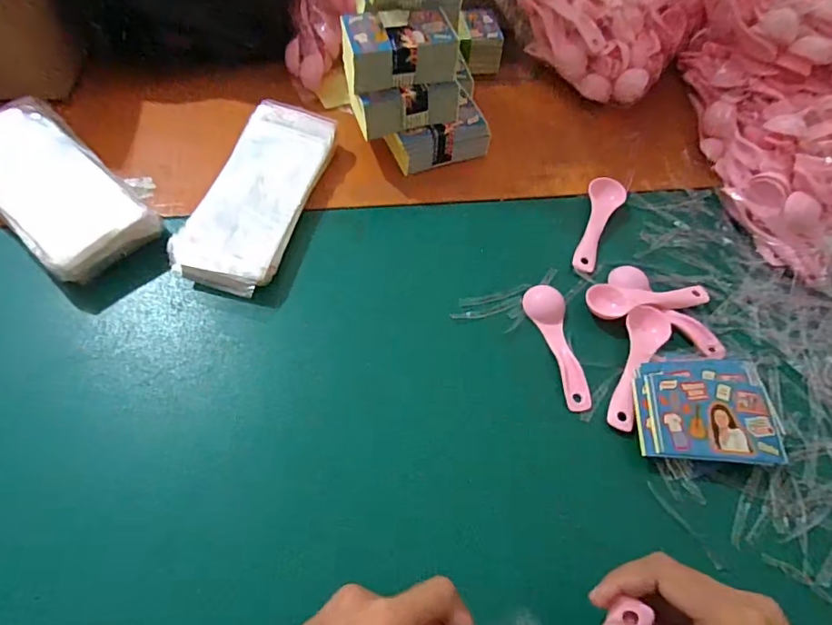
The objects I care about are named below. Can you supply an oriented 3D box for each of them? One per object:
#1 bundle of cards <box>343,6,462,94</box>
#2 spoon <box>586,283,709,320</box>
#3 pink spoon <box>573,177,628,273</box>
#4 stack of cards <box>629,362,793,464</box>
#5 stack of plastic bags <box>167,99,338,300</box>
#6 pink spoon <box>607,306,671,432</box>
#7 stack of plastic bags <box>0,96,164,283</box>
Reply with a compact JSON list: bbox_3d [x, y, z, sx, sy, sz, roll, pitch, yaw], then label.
[{"bbox_3d":[-0.016,-0.234,0.449,0.096,0.034,0.059,-10,62,-12],"label":"bundle of cards"},{"bbox_3d":[0.204,-0.010,0.442,0.111,0.011,0.032,-2,59,-4],"label":"spoon"},{"bbox_3d":[0.171,-0.087,0.484,0.034,0.018,0.107,26,61,12],"label":"pink spoon"},{"bbox_3d":[0.224,0.071,0.391,0.109,0.013,0.087,5,56,0],"label":"stack of cards"},{"bbox_3d":[-0.139,-0.108,0.452,0.083,0.027,0.199,16,59,6],"label":"stack of plastic bags"},{"bbox_3d":[0.178,0.039,0.414,0.033,0.010,0.118,28,61,13],"label":"pink spoon"},{"bbox_3d":[-0.305,-0.110,0.429,0.189,0.040,0.099,37,64,18],"label":"stack of plastic bags"}]

